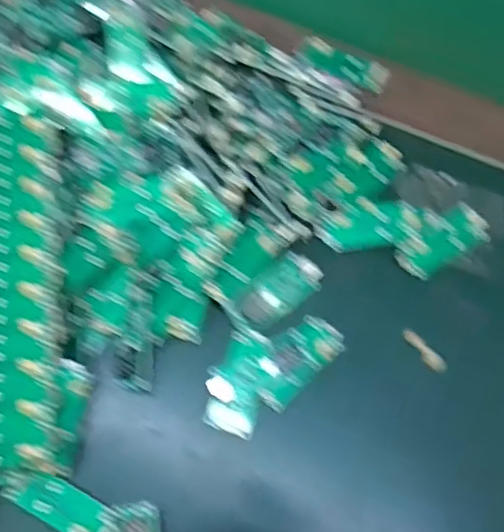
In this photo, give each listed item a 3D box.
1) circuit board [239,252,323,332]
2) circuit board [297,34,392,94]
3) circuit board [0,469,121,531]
[{"bbox_3d":[0.015,0.013,0.328,0.023,0.004,0.046,43,72,14],"label":"circuit board"},{"bbox_3d":[0.056,-0.123,0.389,0.056,0.006,0.020,25,79,0],"label":"circuit board"},{"bbox_3d":[-0.086,0.111,0.291,0.053,0.008,0.019,28,69,9],"label":"circuit board"}]

